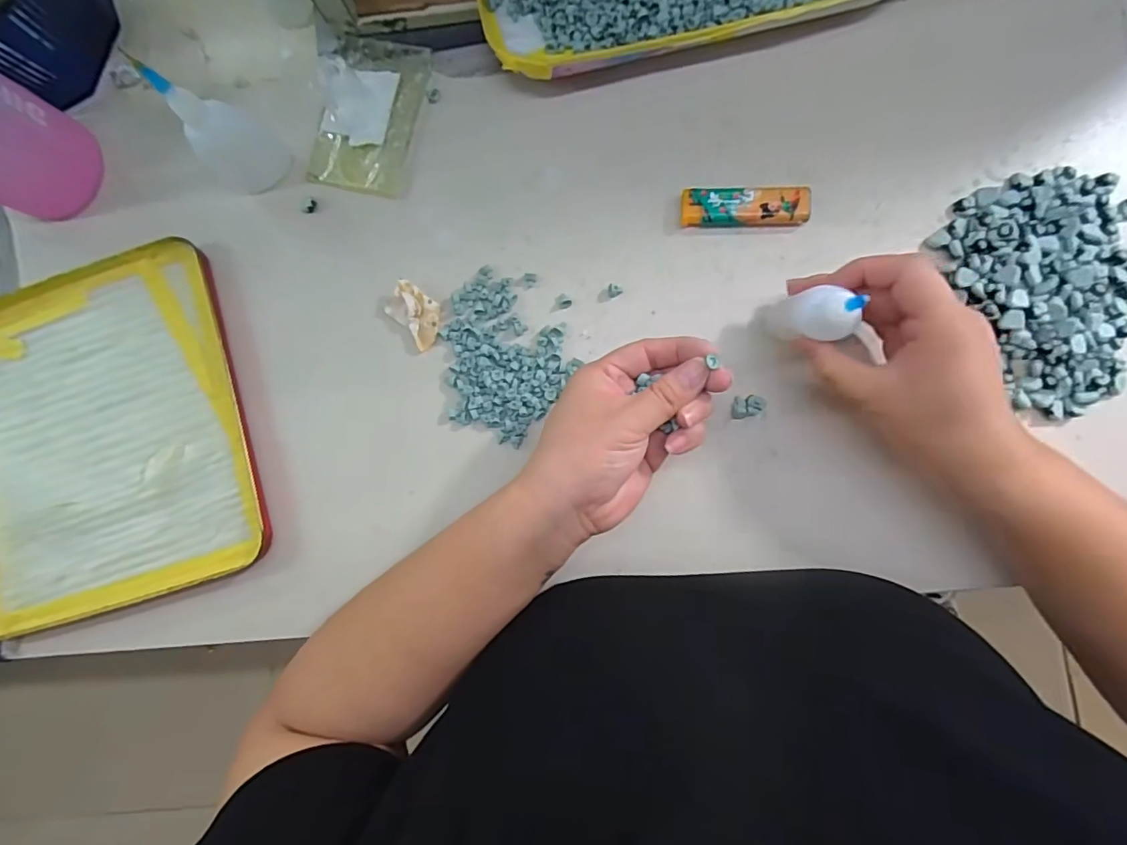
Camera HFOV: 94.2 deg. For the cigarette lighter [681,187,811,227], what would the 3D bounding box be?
[{"bbox_3d":[0.117,-0.138,0.339,0.078,0.011,0.024,3,86,7],"label":"cigarette lighter"}]

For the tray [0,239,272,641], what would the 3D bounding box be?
[{"bbox_3d":[-0.346,0.018,0.376,0.251,0.026,0.234,-16,84,5],"label":"tray"}]

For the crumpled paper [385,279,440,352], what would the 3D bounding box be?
[{"bbox_3d":[-0.101,-0.073,0.356,0.040,0.009,0.029,41,104,0],"label":"crumpled paper"}]

